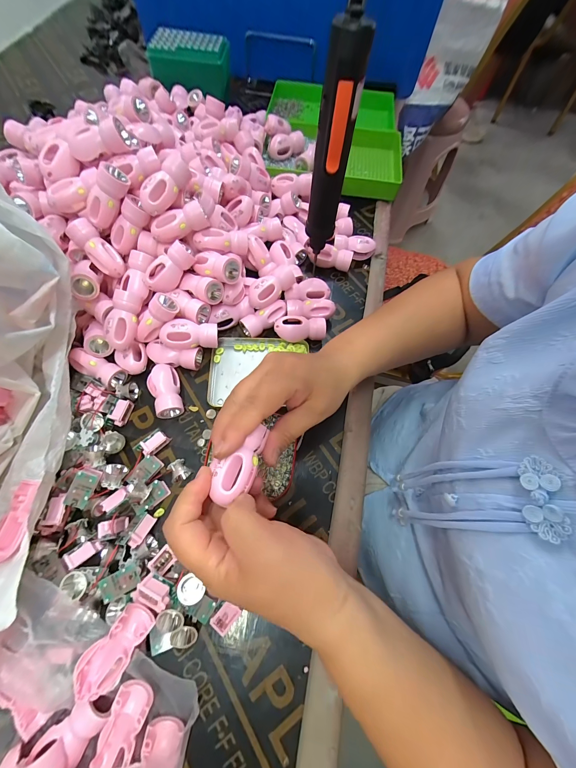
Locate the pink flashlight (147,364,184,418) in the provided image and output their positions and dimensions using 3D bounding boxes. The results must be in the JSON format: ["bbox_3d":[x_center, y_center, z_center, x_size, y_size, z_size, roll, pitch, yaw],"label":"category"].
[{"bbox_3d":[-0.147,0.009,0.344,0.033,0.030,0.064,-17,69,-10],"label":"pink flashlight"}]

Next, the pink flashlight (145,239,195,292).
[{"bbox_3d":[-0.142,-0.141,0.344,0.068,0.025,0.027,-39,71,17],"label":"pink flashlight"}]

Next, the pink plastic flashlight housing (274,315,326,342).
[{"bbox_3d":[0.017,-0.073,0.386,0.068,0.029,0.033,3,67,-2],"label":"pink plastic flashlight housing"}]

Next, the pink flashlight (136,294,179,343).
[{"bbox_3d":[-0.160,-0.075,0.341,0.068,0.025,0.028,-43,71,22],"label":"pink flashlight"}]

